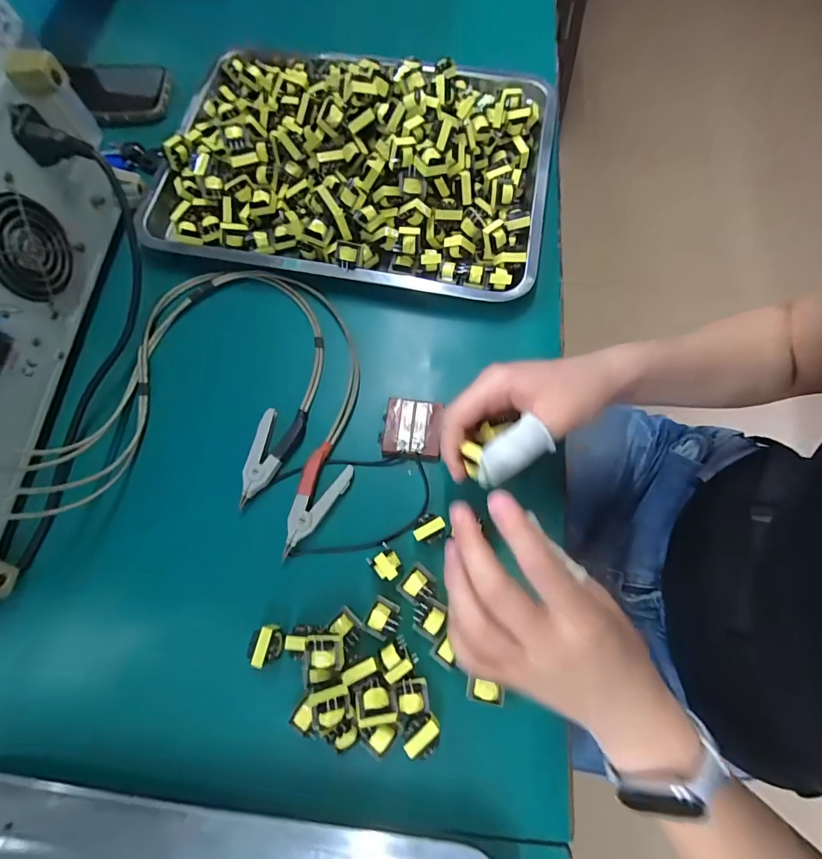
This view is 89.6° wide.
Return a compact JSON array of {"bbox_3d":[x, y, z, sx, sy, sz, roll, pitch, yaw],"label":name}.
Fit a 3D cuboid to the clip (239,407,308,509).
[{"bbox_3d":[-0.116,0.022,0.346,0.037,0.012,0.084,11,73,4],"label":"clip"}]

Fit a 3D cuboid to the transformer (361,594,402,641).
[{"bbox_3d":[-0.021,0.138,0.302,0.023,0.014,0.026,30,76,9],"label":"transformer"}]

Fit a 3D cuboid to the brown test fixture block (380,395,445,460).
[{"bbox_3d":[0.001,-0.001,0.352,0.050,0.015,0.051,9,73,3],"label":"brown test fixture block"}]

